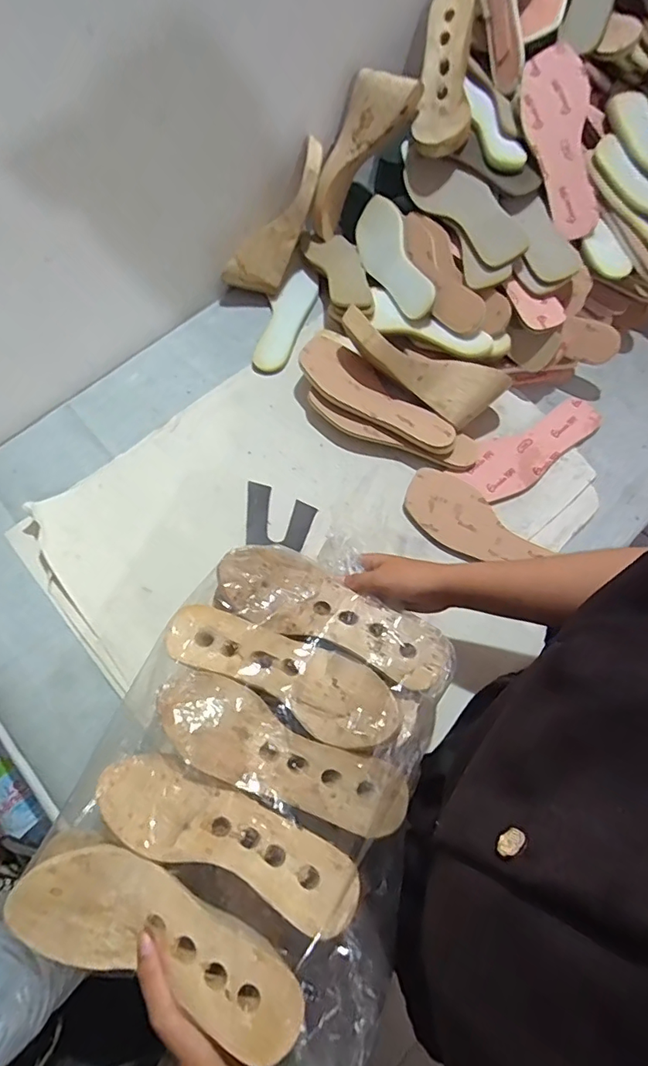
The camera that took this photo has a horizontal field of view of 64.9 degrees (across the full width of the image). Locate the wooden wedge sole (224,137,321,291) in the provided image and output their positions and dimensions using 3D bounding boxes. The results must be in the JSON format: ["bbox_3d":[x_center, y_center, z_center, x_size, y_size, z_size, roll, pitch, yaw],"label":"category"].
[{"bbox_3d":[-0.060,-0.457,0.753,0.060,0.085,0.222,49,118,18],"label":"wooden wedge sole"}]

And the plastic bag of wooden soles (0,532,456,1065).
[{"bbox_3d":[-0.051,0.183,0.445,0.265,0.056,0.371,18,68,8],"label":"plastic bag of wooden soles"}]

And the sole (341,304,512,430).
[{"bbox_3d":[0.128,-0.223,0.669,0.221,0.071,0.071,31,70,13],"label":"sole"}]

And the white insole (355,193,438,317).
[{"bbox_3d":[0.102,-0.401,0.750,0.011,0.081,0.238,6,55,-44],"label":"white insole"}]

